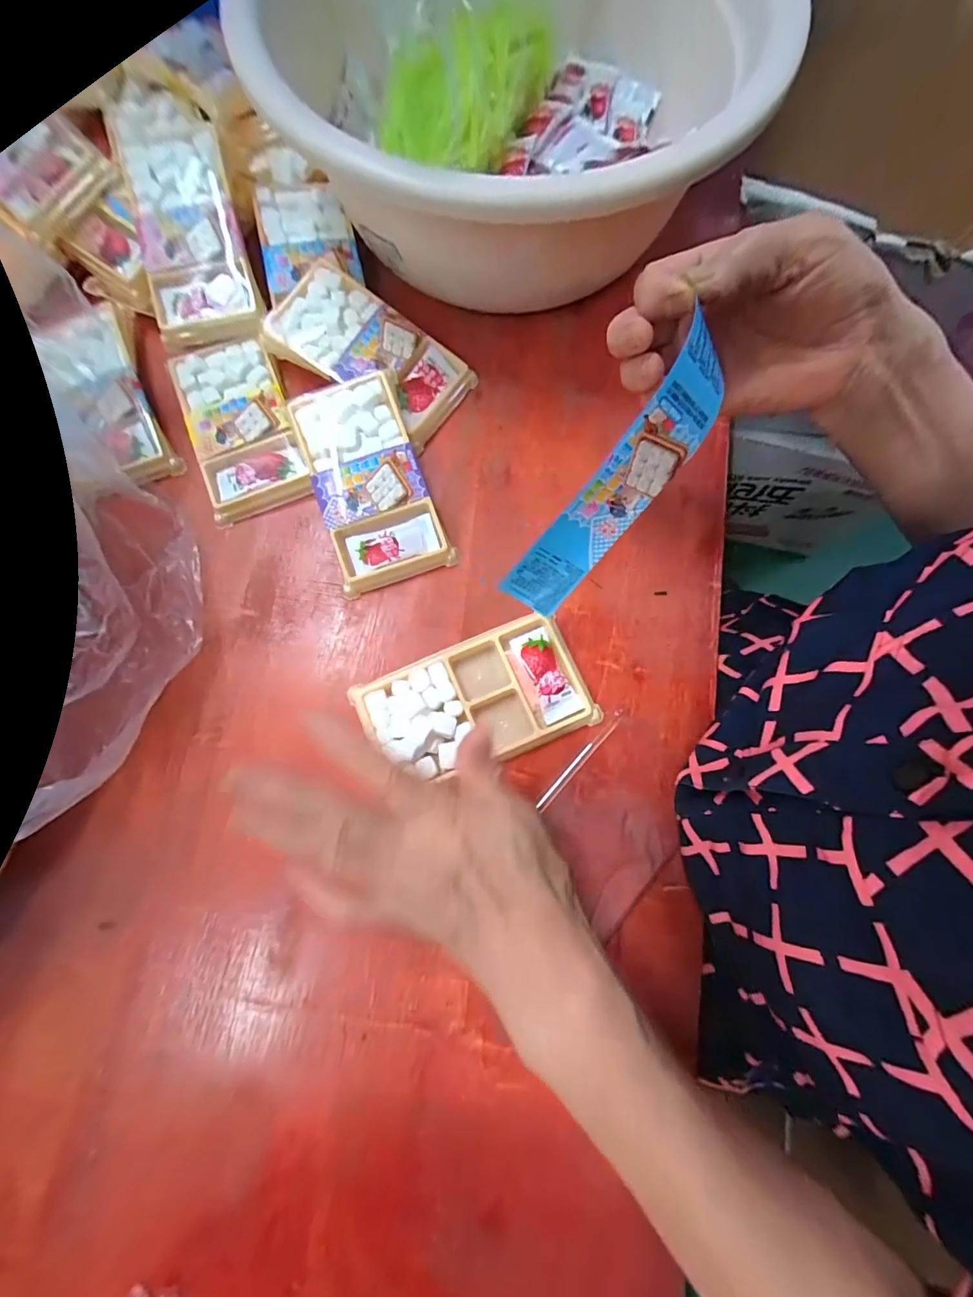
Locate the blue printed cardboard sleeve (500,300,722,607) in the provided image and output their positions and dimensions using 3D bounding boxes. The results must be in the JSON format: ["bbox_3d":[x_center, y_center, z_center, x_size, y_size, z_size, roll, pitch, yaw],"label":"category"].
[{"bbox_3d":[0.060,-0.073,0.228,0.036,0.137,0.009,21,35,-29],"label":"blue printed cardboard sleeve"}]

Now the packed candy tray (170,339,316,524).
[{"bbox_3d":[-0.174,-0.160,0.329,0.069,0.015,0.136,-21,79,-6],"label":"packed candy tray"}]

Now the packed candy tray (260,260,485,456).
[{"bbox_3d":[-0.084,-0.213,0.335,0.144,0.024,0.073,35,79,7],"label":"packed candy tray"}]

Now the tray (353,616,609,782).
[{"bbox_3d":[-0.007,0.031,0.287,0.134,0.016,0.074,-19,78,-5],"label":"tray"}]

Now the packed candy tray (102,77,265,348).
[{"bbox_3d":[-0.217,-0.309,0.331,0.072,0.017,0.172,-15,94,-4],"label":"packed candy tray"}]

